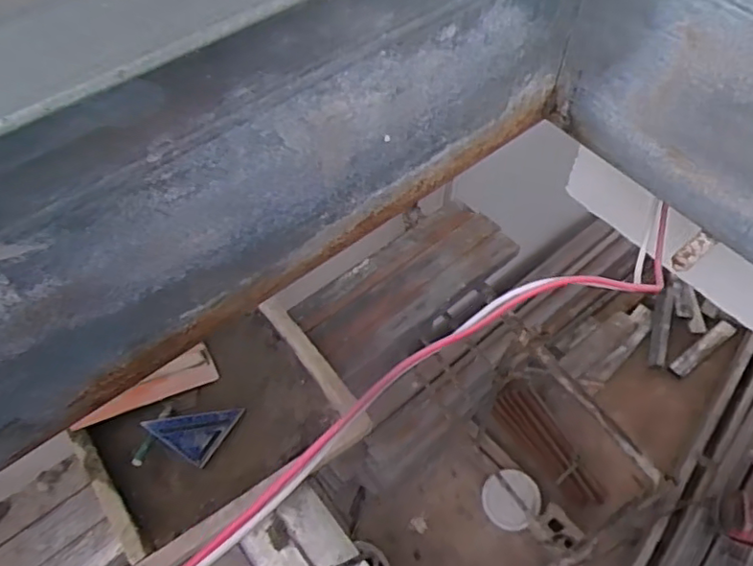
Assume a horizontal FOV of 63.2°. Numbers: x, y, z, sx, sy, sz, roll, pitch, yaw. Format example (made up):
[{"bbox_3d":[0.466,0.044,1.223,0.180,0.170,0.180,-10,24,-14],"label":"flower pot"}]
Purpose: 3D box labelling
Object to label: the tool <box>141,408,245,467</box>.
[{"bbox_3d":[-0.460,0.349,1.548,0.177,0.030,0.168,38,54,-5],"label":"tool"}]

